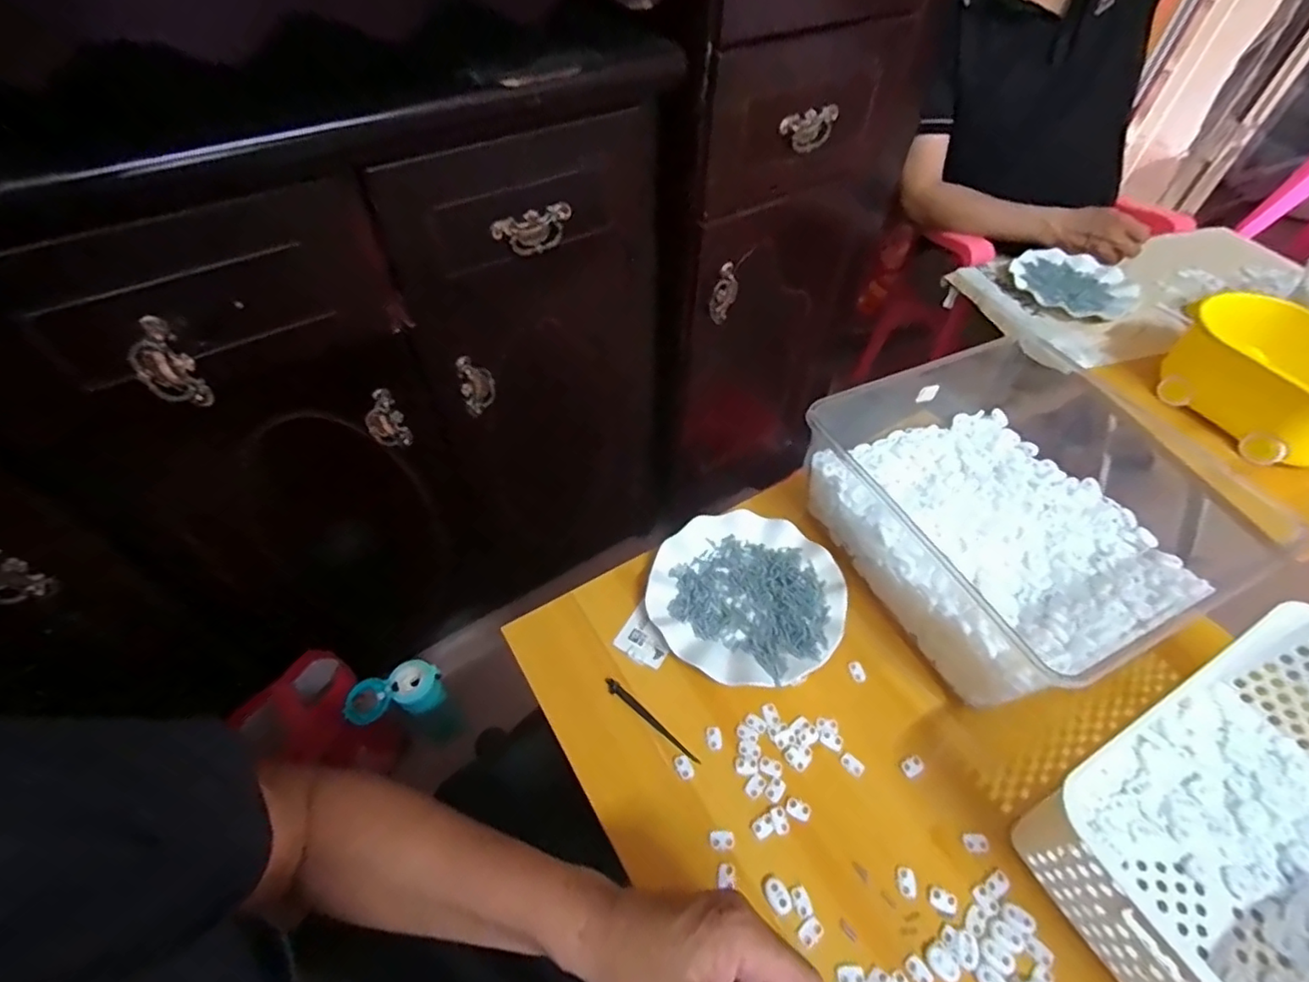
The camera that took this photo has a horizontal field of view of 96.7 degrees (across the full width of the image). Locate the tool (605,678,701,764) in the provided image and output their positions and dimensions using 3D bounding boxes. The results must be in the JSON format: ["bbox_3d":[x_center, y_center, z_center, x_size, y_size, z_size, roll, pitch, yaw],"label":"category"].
[{"bbox_3d":[-0.004,0.196,0.498,0.102,0.005,0.010,36,58,24],"label":"tool"}]

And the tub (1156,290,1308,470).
[{"bbox_3d":[0.753,-0.132,0.700,0.125,0.112,0.241,-17,54,-15],"label":"tub"}]

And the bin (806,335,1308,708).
[{"bbox_3d":[0.334,0.024,0.562,0.286,0.140,0.298,-21,55,-18],"label":"bin"}]

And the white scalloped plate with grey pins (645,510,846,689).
[{"bbox_3d":[0.088,0.102,0.569,0.178,0.022,0.177,1,51,-1],"label":"white scalloped plate with grey pins"}]

